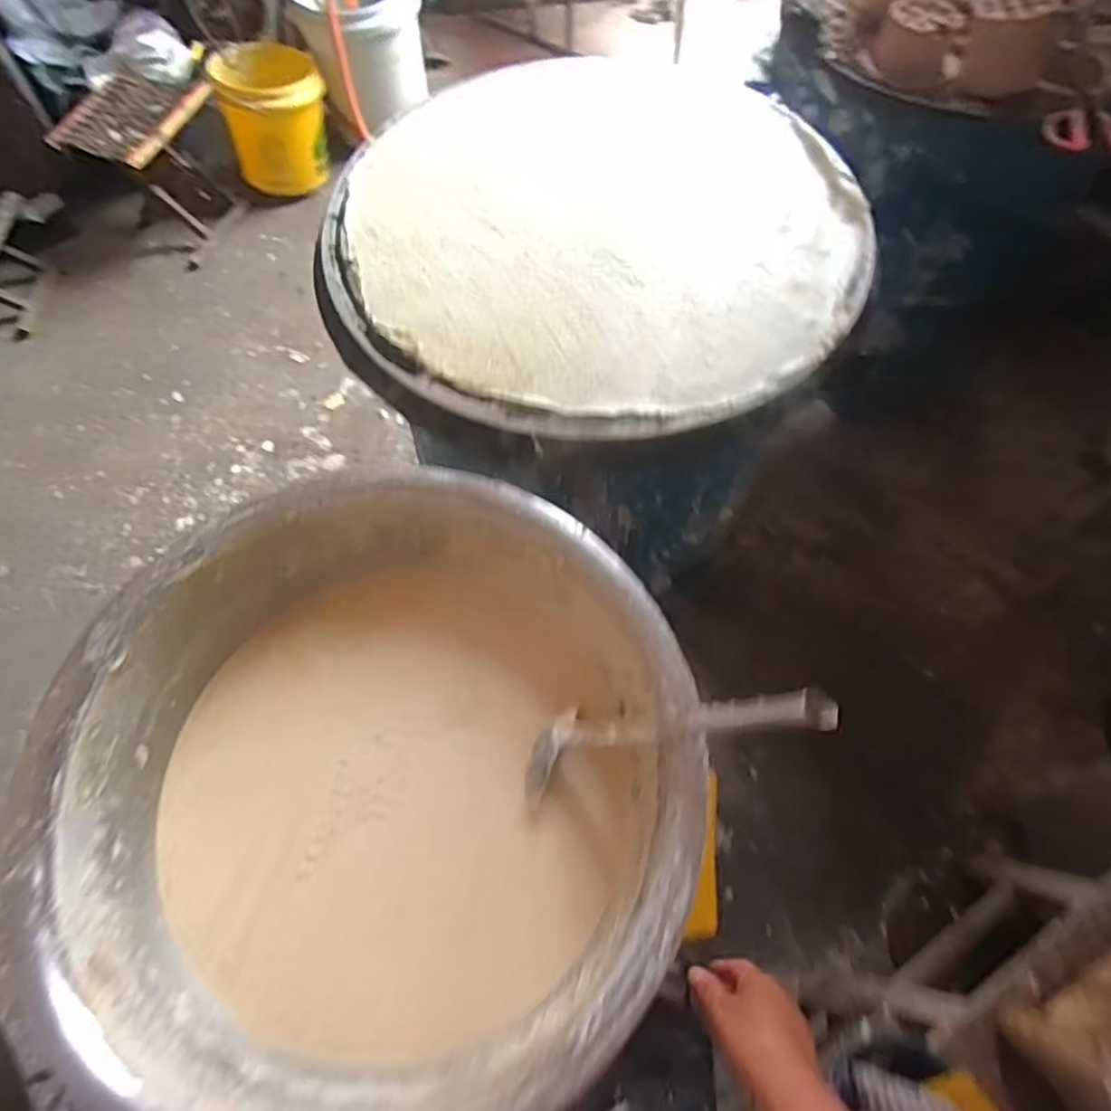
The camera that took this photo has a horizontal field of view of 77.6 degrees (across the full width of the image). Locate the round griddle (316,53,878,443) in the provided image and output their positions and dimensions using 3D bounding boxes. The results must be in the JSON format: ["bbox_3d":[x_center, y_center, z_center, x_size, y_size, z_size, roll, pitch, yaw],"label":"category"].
[{"bbox_3d":[0.044,-0.400,0.812,0.599,0.021,0.618,-1,64,1],"label":"round griddle"}]

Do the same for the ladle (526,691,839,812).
[{"bbox_3d":[0.086,0.155,0.586,0.309,0.044,0.088,-24,55,41],"label":"ladle"}]

